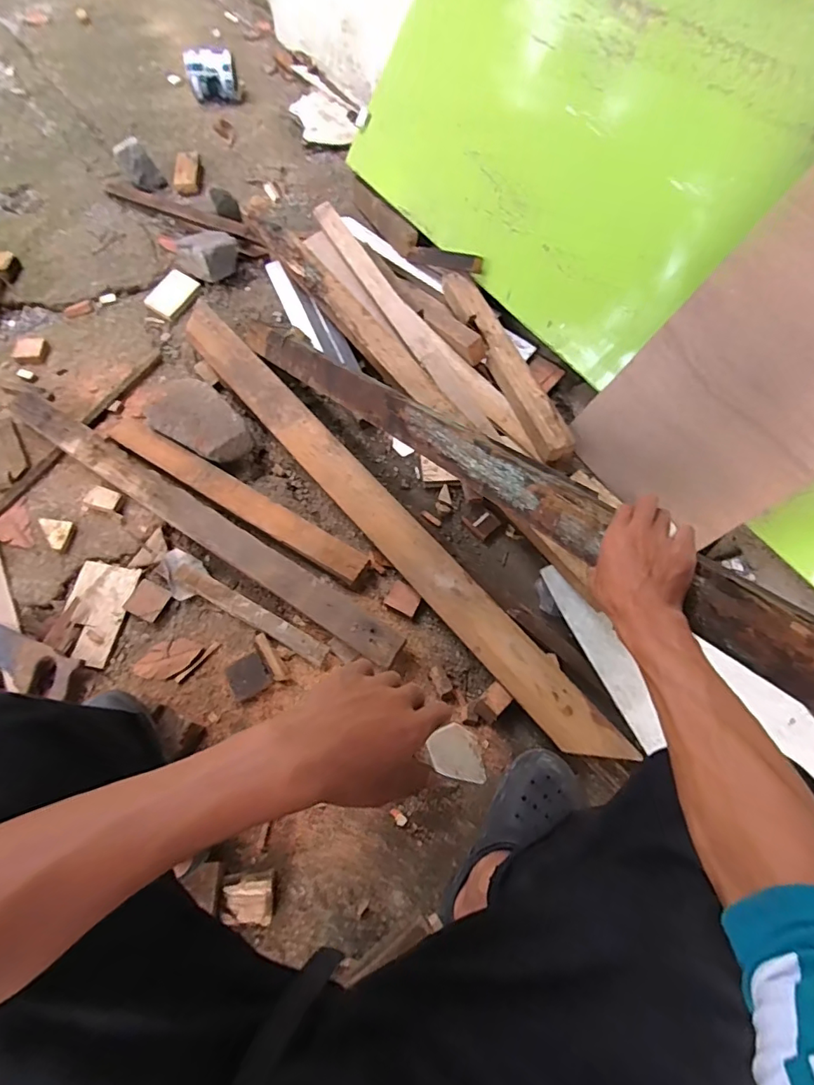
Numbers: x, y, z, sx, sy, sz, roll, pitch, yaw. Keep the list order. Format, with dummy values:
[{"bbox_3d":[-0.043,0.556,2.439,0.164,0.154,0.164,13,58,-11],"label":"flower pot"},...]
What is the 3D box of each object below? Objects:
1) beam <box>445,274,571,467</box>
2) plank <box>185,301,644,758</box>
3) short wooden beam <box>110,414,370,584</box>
[{"bbox_3d":[0.199,-0.375,1.049,0.066,0.045,0.488,-21,69,-10],"label":"beam"},{"bbox_3d":[-0.081,-0.083,0.950,0.098,0.040,1.192,-38,71,-16],"label":"plank"},{"bbox_3d":[-0.321,-0.089,0.939,0.564,0.028,0.058,30,69,11],"label":"short wooden beam"}]

